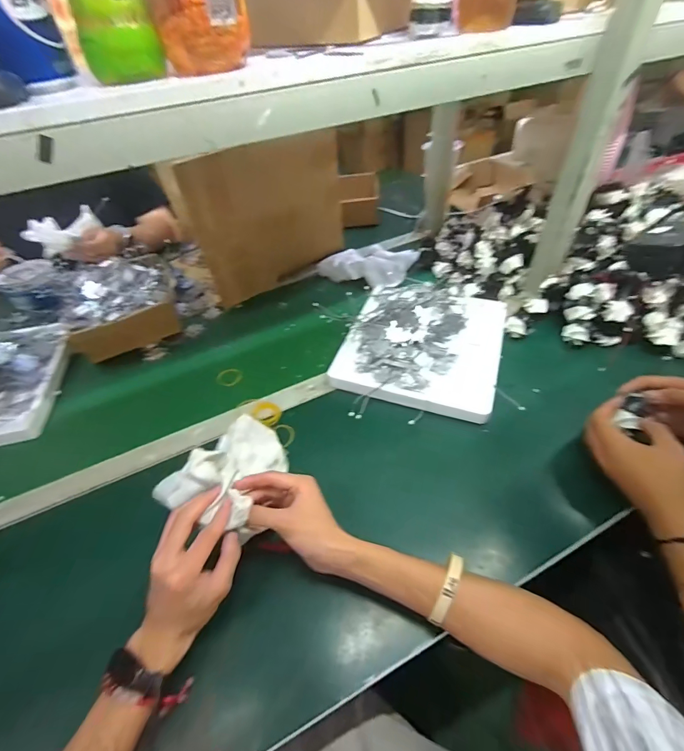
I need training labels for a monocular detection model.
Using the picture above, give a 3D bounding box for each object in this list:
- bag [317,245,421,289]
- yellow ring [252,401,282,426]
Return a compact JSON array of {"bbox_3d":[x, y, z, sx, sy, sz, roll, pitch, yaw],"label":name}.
[{"bbox_3d":[0.068,-0.254,0.856,0.162,0.045,0.157,27,53,29],"label":"bag"},{"bbox_3d":[-0.114,0.057,0.589,0.045,0.011,0.040,21,51,25],"label":"yellow ring"}]

